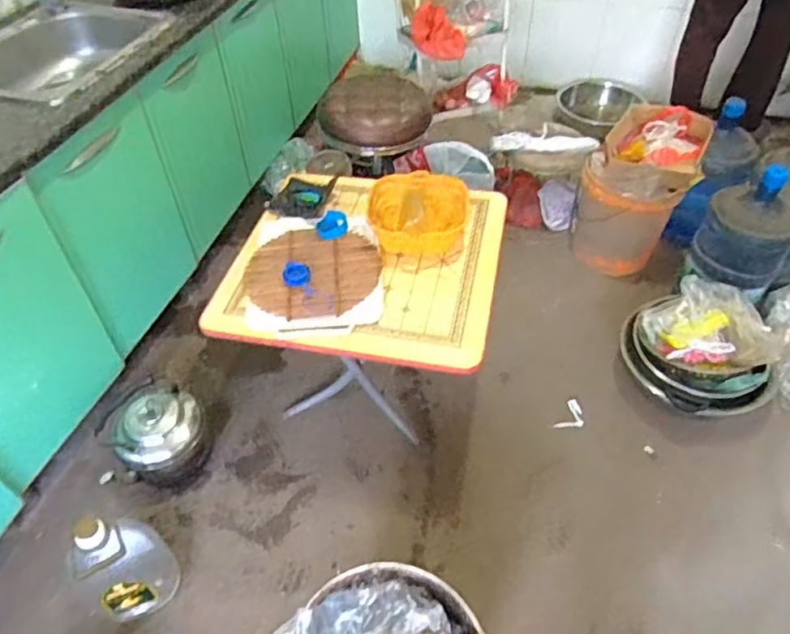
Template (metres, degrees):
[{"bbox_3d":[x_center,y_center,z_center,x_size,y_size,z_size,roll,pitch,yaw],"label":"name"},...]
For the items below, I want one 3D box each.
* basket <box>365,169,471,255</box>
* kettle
[{"bbox_3d":[0.052,-0.240,1.413,0.239,0.083,0.211,-6,47,-2],"label":"basket"},{"bbox_3d":[-0.568,0.285,1.454,0.199,0.191,0.223,29,55,27],"label":"kettle"}]

